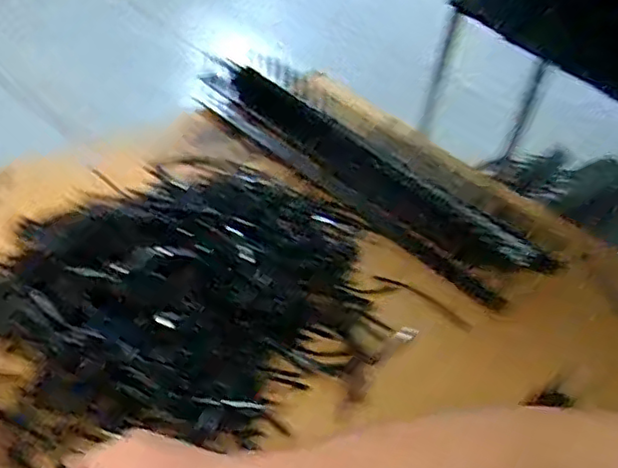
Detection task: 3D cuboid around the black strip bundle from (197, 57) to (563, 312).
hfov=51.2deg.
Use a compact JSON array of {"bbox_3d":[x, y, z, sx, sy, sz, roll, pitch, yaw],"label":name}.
[{"bbox_3d":[0.056,-0.110,0.958,0.627,0.040,0.145,38,60,23],"label":"black strip bundle"}]

